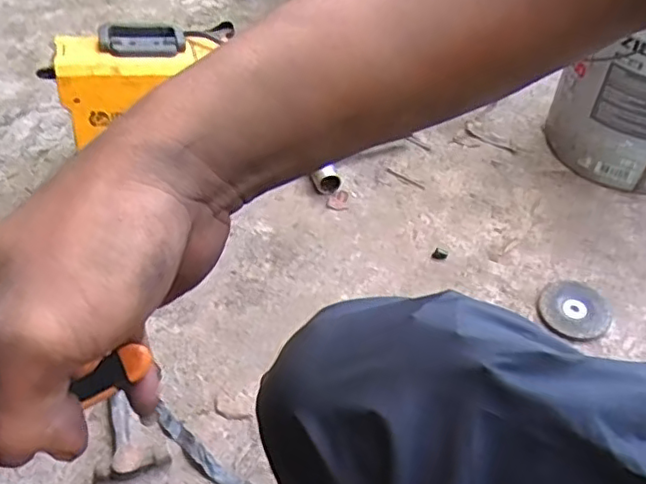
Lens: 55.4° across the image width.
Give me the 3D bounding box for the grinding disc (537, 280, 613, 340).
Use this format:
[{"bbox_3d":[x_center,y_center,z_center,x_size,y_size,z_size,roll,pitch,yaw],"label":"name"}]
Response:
[{"bbox_3d":[0.356,0.093,0.869,0.094,0.011,0.098,1,50,-1],"label":"grinding disc"}]

